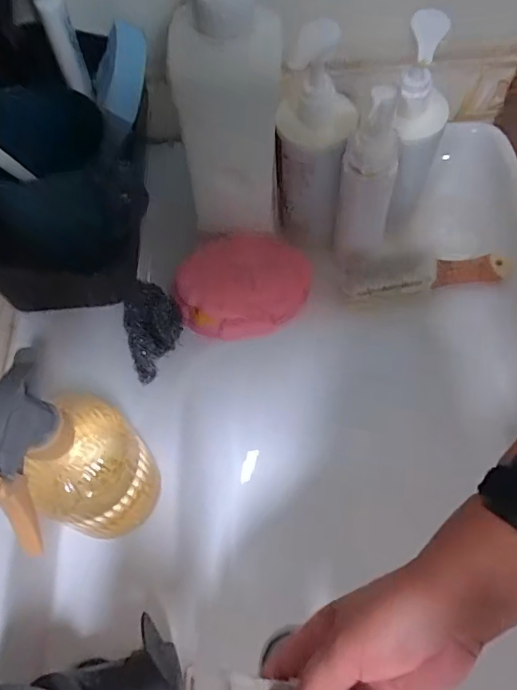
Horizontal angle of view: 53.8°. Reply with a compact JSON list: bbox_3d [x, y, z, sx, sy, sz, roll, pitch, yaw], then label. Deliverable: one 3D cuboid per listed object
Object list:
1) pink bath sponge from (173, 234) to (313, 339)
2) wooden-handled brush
[{"bbox_3d":[-0.010,-0.056,0.473,0.110,0.057,0.097,14,63,10],"label":"pink bath sponge"},{"bbox_3d":[0.157,-0.071,0.468,0.158,0.026,0.035,-8,62,-2],"label":"wooden-handled brush"}]

